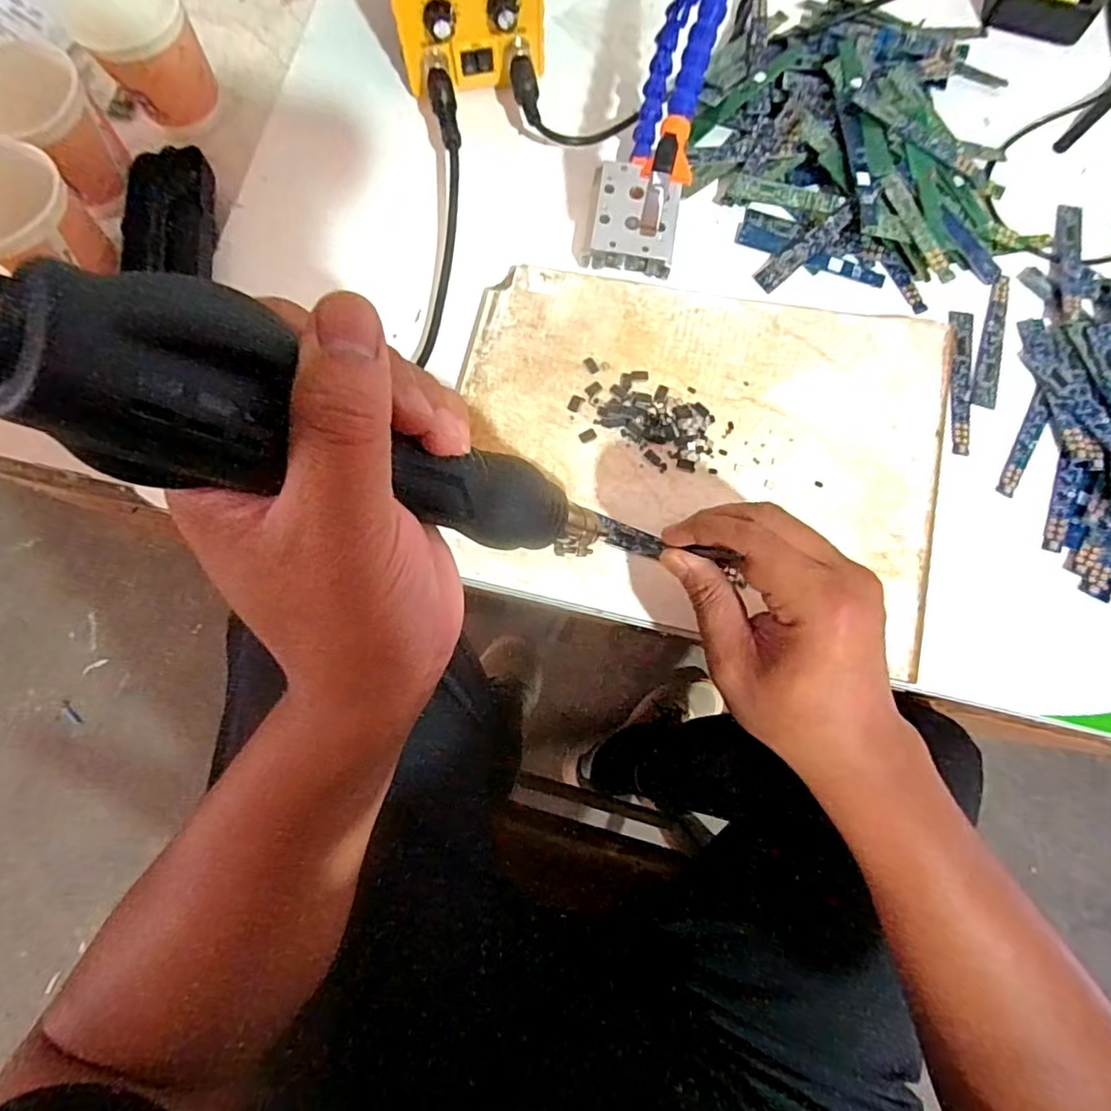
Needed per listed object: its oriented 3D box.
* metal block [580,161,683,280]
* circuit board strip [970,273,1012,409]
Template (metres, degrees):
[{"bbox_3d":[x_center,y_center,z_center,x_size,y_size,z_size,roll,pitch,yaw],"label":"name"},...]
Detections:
[{"bbox_3d":[0.052,-0.219,0.392,0.056,0.021,0.065,12,78,2],"label":"metal block"},{"bbox_3d":[0.289,-0.142,0.393,0.014,0.004,0.096,17,78,3],"label":"circuit board strip"}]

